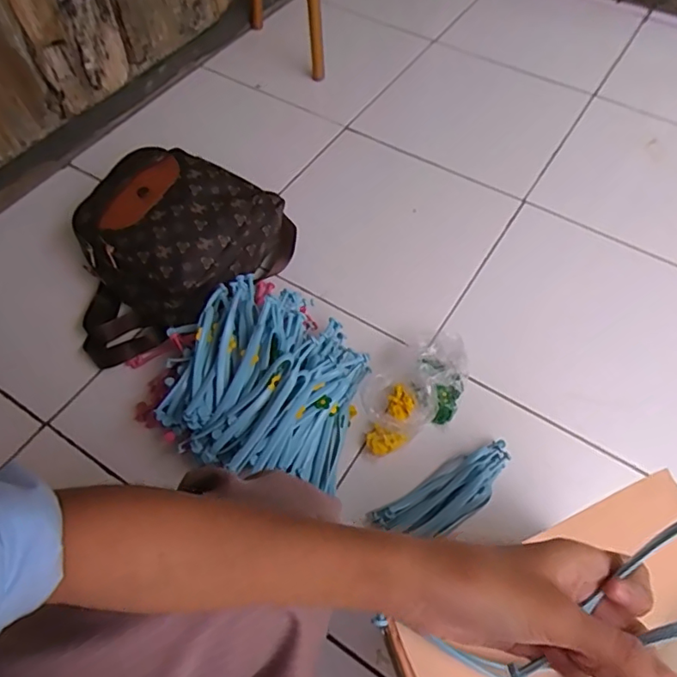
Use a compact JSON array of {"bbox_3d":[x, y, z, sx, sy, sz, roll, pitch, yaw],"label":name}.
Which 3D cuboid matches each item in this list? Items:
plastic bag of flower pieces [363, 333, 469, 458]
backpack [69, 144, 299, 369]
[{"bbox_3d":[0.113,0.069,0.746,0.111,0.064,0.210,34,65,19],"label":"plastic bag of flower pieces"},{"bbox_3d":[-0.271,-0.153,0.834,0.262,0.156,0.377,38,66,22],"label":"backpack"}]

